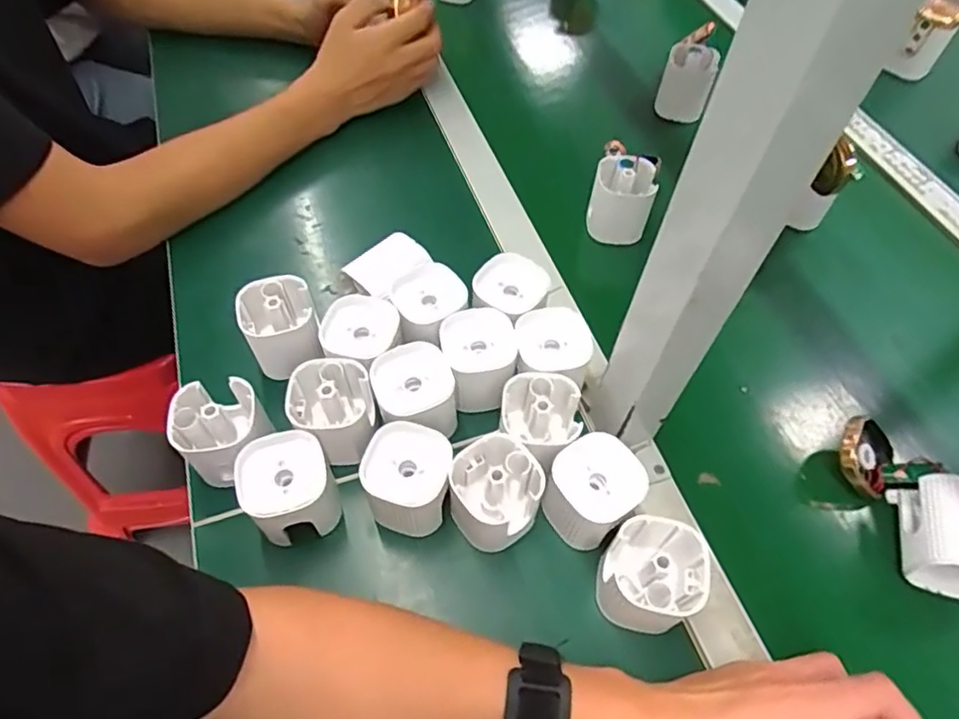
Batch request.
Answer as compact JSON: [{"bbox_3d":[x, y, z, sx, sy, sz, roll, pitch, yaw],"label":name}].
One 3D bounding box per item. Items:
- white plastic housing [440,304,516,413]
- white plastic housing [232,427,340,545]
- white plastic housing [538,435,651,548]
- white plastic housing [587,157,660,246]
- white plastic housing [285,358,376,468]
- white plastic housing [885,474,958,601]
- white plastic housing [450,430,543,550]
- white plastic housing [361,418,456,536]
[{"bbox_3d":[0.000,0.002,0.454,0.054,0.058,0.057,-7,58,-6],"label":"white plastic housing"},{"bbox_3d":[-0.124,0.089,0.403,0.058,0.065,0.058,-19,60,-13],"label":"white plastic housing"},{"bbox_3d":[0.074,0.092,0.410,0.056,0.074,0.055,-33,64,-20],"label":"white plastic housing"},{"bbox_3d":[0.133,-0.151,0.571,0.057,0.063,0.053,12,57,5],"label":"white plastic housing"},{"bbox_3d":[-0.103,0.041,0.431,0.057,0.061,0.064,-12,58,-9],"label":"white plastic housing"},{"bbox_3d":[0.318,0.117,0.404,0.053,0.058,0.066,16,57,8],"label":"white plastic housing"},{"bbox_3d":[0.011,0.093,0.409,0.057,0.077,0.059,1,56,-2],"label":"white plastic housing"},{"bbox_3d":[-0.046,0.082,0.405,0.056,0.069,0.056,11,58,5],"label":"white plastic housing"}]

